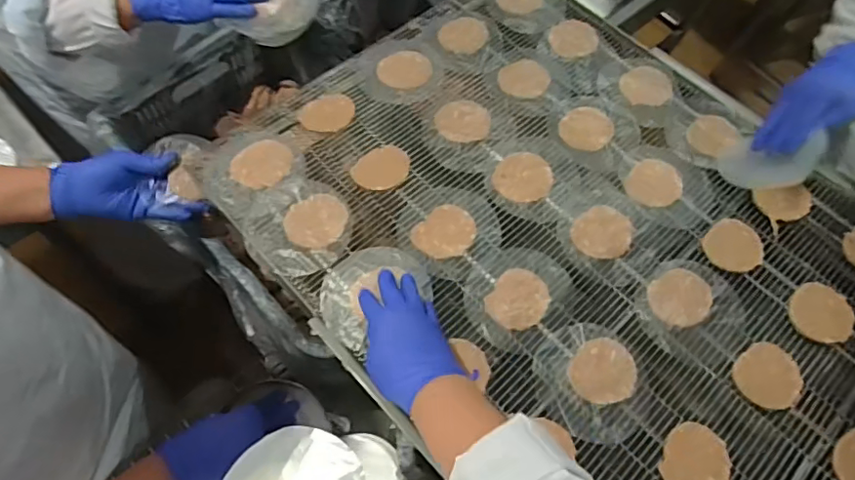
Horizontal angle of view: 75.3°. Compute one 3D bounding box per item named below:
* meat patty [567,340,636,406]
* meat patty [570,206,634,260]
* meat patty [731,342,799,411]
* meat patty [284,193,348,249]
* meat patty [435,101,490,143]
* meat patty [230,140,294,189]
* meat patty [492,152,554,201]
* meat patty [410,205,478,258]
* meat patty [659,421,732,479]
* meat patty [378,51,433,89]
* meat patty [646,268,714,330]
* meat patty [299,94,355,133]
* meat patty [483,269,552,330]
[{"bbox_3d":[0.184,0.137,0.577,0.063,0.006,0.071,41,66,17],"label":"meat patty"},{"bbox_3d":[0.207,-0.008,0.654,0.067,0.010,0.069,2,62,-3],"label":"meat patty"},{"bbox_3d":[0.360,0.144,0.583,0.064,0.007,0.069,2,62,-3],"label":"meat patty"},{"bbox_3d":[-0.128,-0.024,0.642,0.066,0.004,0.070,2,62,-3],"label":"meat patty"},{"bbox_3d":[0.047,-0.156,0.726,0.070,0.006,0.063,3,61,-3],"label":"meat patty"},{"bbox_3d":[-0.201,-0.093,0.675,0.067,0.005,0.071,2,62,-3],"label":"meat patty"},{"bbox_3d":[0.119,-0.077,0.686,0.069,0.009,0.072,2,62,-3],"label":"meat patty"},{"bbox_3d":[0.021,-0.009,0.645,0.062,0.009,0.069,42,67,17],"label":"meat patty"},{"bbox_3d":[0.262,0.215,0.538,0.061,0.009,0.067,2,62,-3],"label":"meat patty"},{"bbox_3d":[-0.031,-0.235,0.759,0.071,0.004,0.073,2,62,-3],"label":"meat patty"},{"bbox_3d":[0.285,0.064,0.622,0.074,0.006,0.064,-28,67,-18],"label":"meat patty"},{"bbox_3d":[-0.129,-0.167,0.722,0.063,0.008,0.071,24,63,9],"label":"meat patty"},{"bbox_3d":[0.102,0.065,0.610,0.062,0.008,0.072,28,63,11],"label":"meat patty"}]

